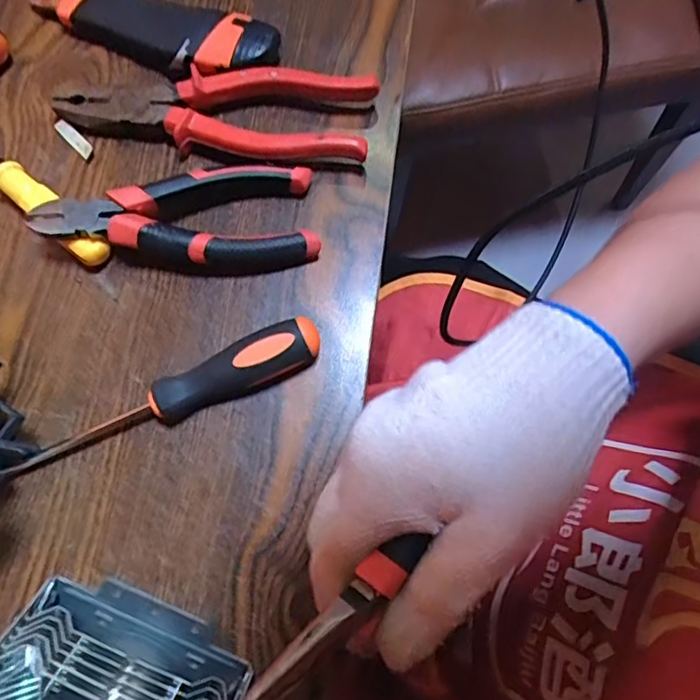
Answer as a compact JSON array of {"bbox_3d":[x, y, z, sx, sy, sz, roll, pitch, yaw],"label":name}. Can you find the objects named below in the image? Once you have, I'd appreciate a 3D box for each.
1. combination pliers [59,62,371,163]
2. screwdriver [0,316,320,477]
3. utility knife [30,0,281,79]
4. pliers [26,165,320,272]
[{"bbox_3d":[-0.082,-0.145,0.353,0.184,0.032,0.052,9,77,2],"label":"combination pliers"},{"bbox_3d":[-0.100,0.025,0.316,0.173,0.029,0.025,-23,78,-5],"label":"screwdriver"},{"bbox_3d":[-0.133,-0.210,0.378,0.168,0.025,0.046,21,75,5],"label":"utility knife"},{"bbox_3d":[-0.097,-0.073,0.340,0.151,0.030,0.055,-5,77,-1],"label":"pliers"}]

